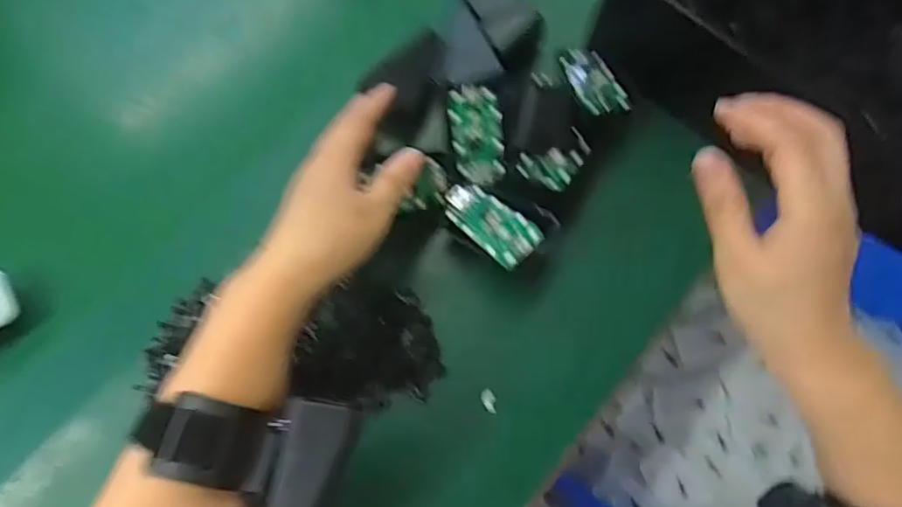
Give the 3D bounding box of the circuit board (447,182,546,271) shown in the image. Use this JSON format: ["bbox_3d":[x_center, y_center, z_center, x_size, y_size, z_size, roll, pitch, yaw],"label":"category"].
[{"bbox_3d":[0.025,-0.021,0.362,0.031,0.006,0.070,-41,61,-13],"label":"circuit board"}]

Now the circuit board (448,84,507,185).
[{"bbox_3d":[0.018,-0.081,0.385,0.034,0.004,0.066,-9,90,-4],"label":"circuit board"}]

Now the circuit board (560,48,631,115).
[{"bbox_3d":[0.101,-0.123,0.398,0.033,0.007,0.060,-18,62,-9],"label":"circuit board"}]

